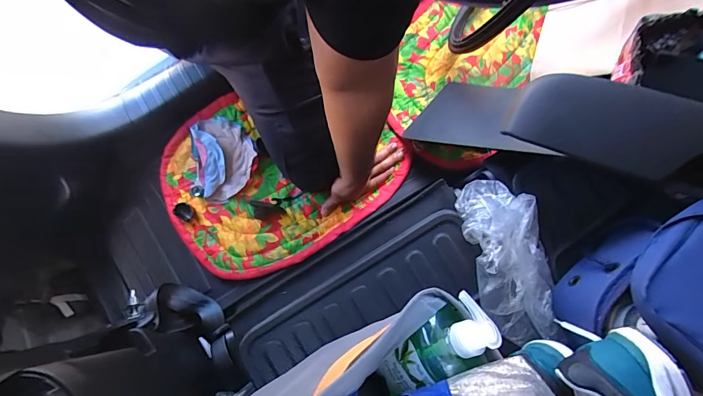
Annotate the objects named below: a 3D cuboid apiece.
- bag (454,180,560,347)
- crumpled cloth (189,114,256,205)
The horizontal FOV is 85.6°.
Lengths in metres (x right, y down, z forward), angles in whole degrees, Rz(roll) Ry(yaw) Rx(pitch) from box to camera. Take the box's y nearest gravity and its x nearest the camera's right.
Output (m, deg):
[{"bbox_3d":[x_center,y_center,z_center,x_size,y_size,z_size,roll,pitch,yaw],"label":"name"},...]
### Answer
[{"bbox_3d":[0.224,0.081,0.538,0.107,0.052,0.242,-11,80,-2],"label":"bag"},{"bbox_3d":[-0.251,-0.082,0.736,0.114,0.043,0.160,-17,80,-3],"label":"crumpled cloth"}]

